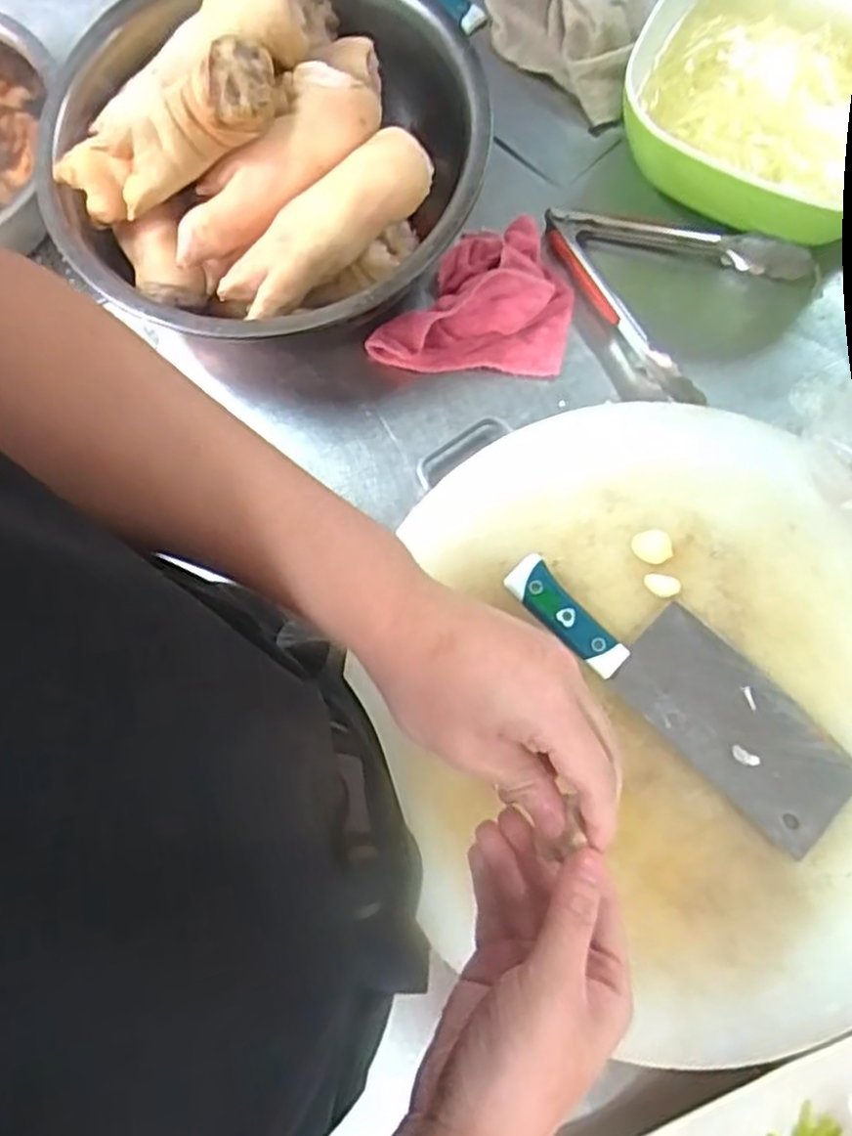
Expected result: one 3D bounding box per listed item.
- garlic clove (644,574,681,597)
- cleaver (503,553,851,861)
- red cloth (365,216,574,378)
[{"bbox_3d":[0.174,0.013,0.558,0.026,0.006,0.015,14,78,3],"label":"garlic clove"},{"bbox_3d":[0.183,0.078,0.534,0.269,0.019,0.079,42,81,10],"label":"cleaver"},{"bbox_3d":[0.041,-0.232,0.639,0.167,0.041,0.129,3,77,2],"label":"red cloth"}]

